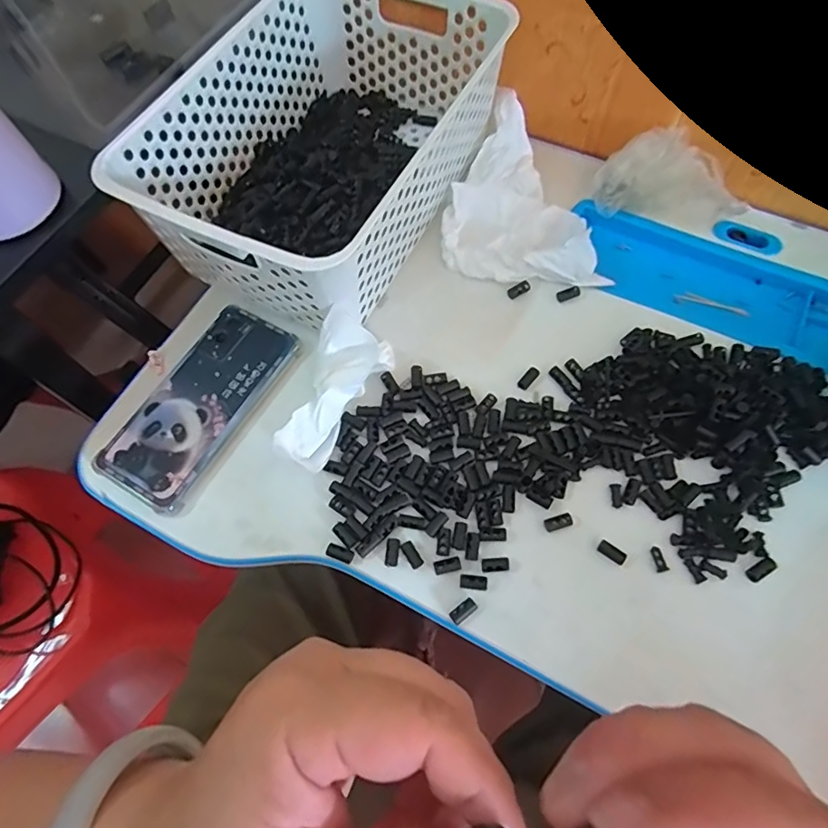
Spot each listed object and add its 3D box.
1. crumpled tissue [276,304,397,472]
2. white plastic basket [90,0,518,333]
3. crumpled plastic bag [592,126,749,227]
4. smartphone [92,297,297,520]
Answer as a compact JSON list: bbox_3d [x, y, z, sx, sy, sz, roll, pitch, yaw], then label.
[{"bbox_3d":[-0.060,-0.021,0.385,0.047,0.049,0.116,26,69,12],"label":"crumpled tissue"},{"bbox_3d":[-0.069,-0.222,0.441,0.204,0.114,0.313,25,69,12],"label":"white plastic basket"},{"bbox_3d":[0.220,-0.197,0.451,0.118,0.061,0.060,22,68,11],"label":"crumpled plastic bag"},{"bbox_3d":[-0.159,-0.009,0.400,0.073,0.017,0.159,28,71,13],"label":"smartphone"}]

